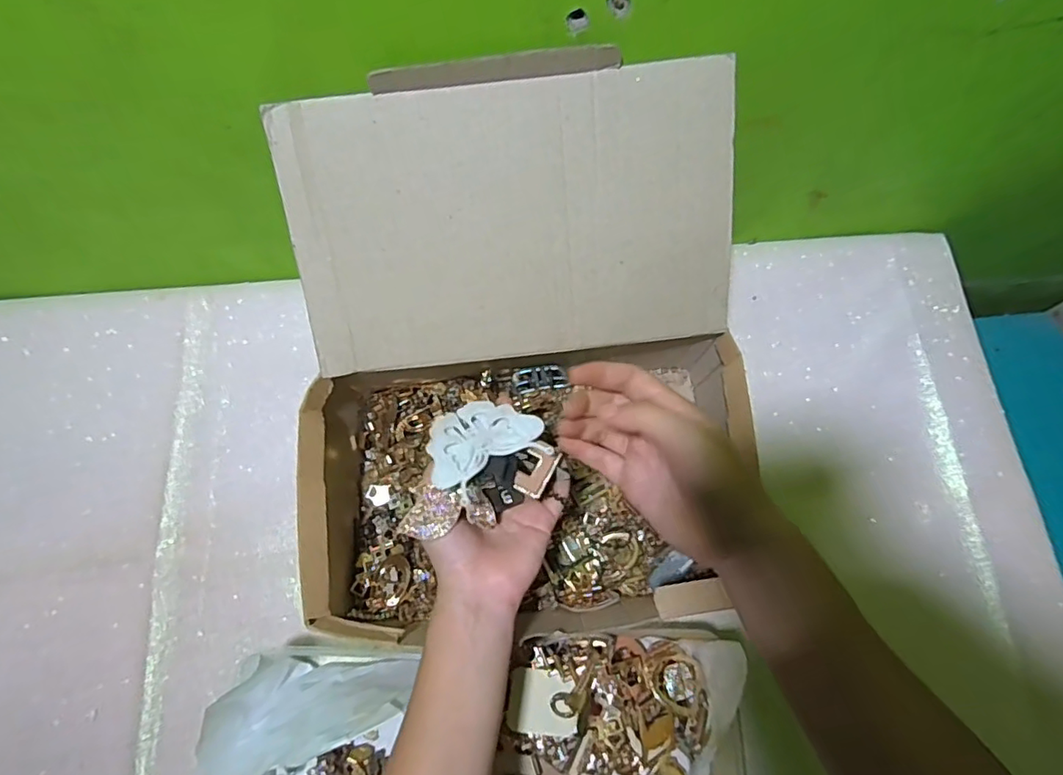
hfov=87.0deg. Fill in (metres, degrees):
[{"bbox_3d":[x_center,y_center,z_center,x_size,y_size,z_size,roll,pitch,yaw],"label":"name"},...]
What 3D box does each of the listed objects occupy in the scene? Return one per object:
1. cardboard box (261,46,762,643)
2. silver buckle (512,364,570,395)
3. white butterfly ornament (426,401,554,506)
[{"bbox_3d":[-0.009,-0.008,0.426,0.337,0.227,0.338,-5,71,-1],"label":"cardboard box"},{"bbox_3d":[0.008,-0.008,0.509,0.049,0.004,0.023,-9,103,11],"label":"silver buckle"},{"bbox_3d":[-0.032,0.032,0.358,0.074,0.007,0.058,-21,49,-16],"label":"white butterfly ornament"}]

